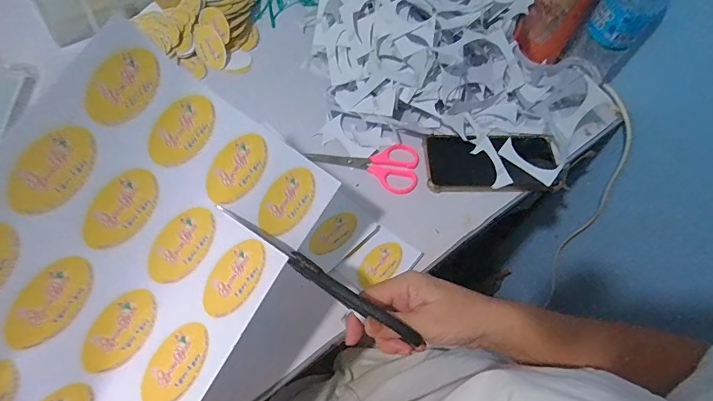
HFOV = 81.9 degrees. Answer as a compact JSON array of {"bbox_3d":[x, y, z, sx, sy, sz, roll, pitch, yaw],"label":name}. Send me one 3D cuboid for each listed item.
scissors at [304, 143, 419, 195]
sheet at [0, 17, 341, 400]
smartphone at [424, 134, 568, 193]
[{"bbox_3d":[0.013,-0.056,0.520,0.137,0.005,0.065,19,63,6],"label":"scissors"},{"bbox_3d":[-0.161,0.045,0.280,0.197,0.051,0.290,41,68,-25],"label":"sheet"},{"bbox_3d":[0.175,-0.053,0.523,0.171,0.012,0.085,0,63,-3],"label":"smartphone"}]

